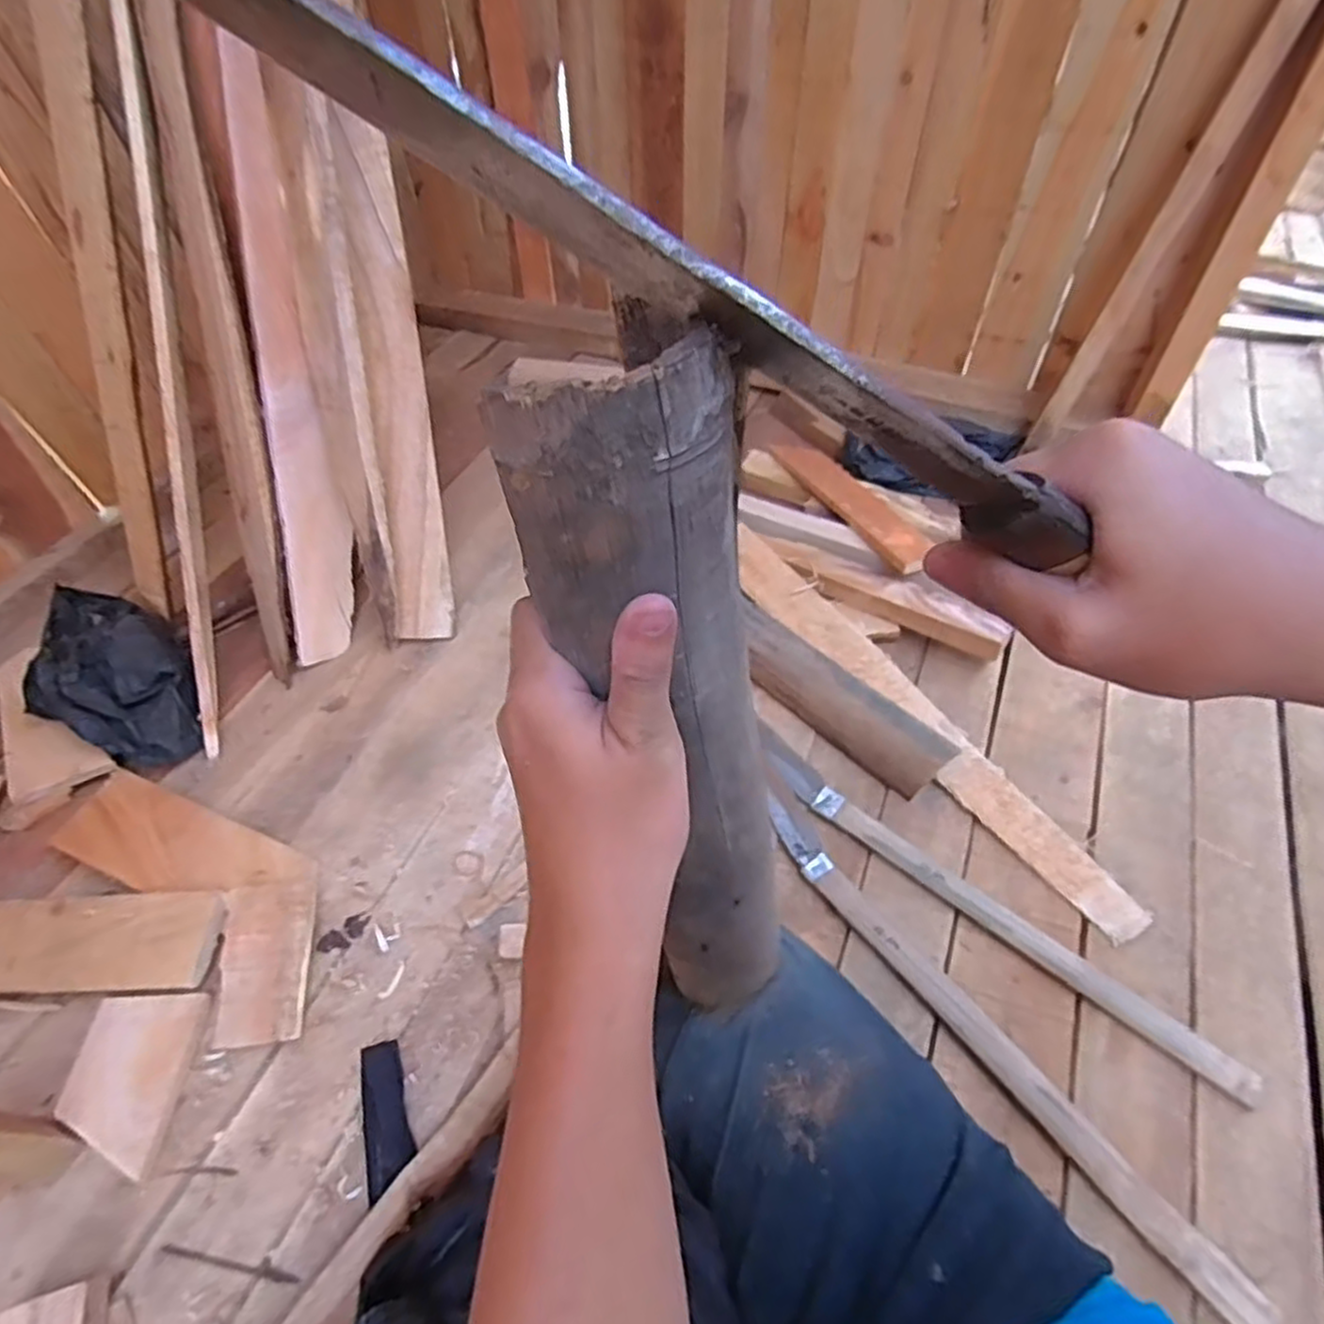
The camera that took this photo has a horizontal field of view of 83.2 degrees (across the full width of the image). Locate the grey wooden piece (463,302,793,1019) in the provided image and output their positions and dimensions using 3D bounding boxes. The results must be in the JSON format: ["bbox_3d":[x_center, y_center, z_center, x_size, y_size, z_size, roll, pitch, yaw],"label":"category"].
[{"bbox_3d":[0.020,0.062,0.335,0.073,0.430,0.024,-22,47,-7],"label":"grey wooden piece"}]

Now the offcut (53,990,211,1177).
[{"bbox_3d":[-0.452,0.350,0.628,0.096,0.013,0.129,0,52,0],"label":"offcut"}]

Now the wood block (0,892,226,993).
[{"bbox_3d":[-0.540,0.254,0.685,0.256,0.027,0.084,0,52,0],"label":"wood block"}]

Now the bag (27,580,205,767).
[{"bbox_3d":[-0.619,0.015,0.841,0.151,0.062,0.251,-37,60,-26],"label":"bag"}]

